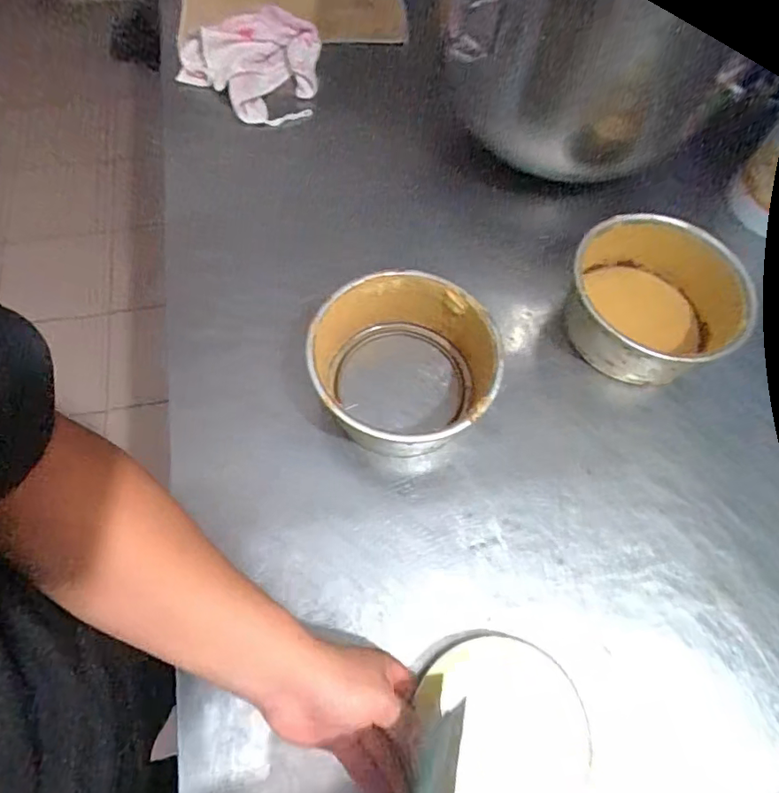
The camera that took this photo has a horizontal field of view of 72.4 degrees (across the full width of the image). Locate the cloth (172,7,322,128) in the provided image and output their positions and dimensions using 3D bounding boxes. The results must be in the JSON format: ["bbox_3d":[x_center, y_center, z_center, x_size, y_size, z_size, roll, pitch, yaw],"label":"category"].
[{"bbox_3d":[-0.166,-0.397,0.625,0.169,0.091,0.114,-7,65,-5],"label":"cloth"}]

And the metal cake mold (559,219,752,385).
[{"bbox_3d":[0.256,-0.093,0.523,0.154,0.076,0.166,23,66,8],"label":"metal cake mold"}]

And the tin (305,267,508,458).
[{"bbox_3d":[0.012,-0.023,0.471,0.155,0.081,0.151,1,65,-2],"label":"tin"}]

